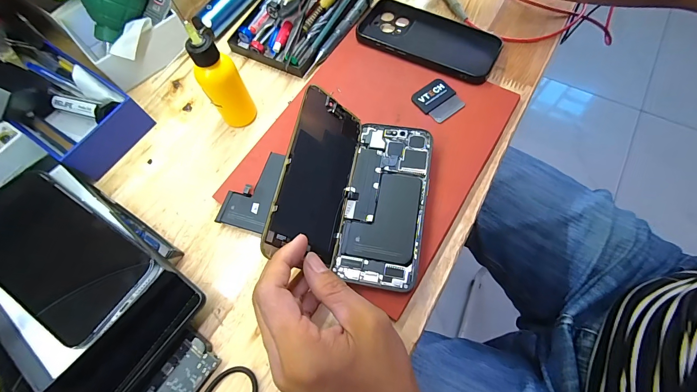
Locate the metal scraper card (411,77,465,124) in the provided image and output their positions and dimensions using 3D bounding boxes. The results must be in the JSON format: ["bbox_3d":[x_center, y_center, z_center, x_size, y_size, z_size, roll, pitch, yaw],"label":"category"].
[{"bbox_3d":[0.089,-0.095,0.314,0.039,0.004,0.042,-37,71,-12],"label":"metal scraper card"}]

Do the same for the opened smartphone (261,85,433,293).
[{"bbox_3d":[0.010,-0.009,0.251,0.107,0.055,0.141,10,69,7],"label":"opened smartphone"}]

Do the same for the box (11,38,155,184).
[{"bbox_3d":[-0.289,-0.093,0.323,0.173,0.037,0.085,32,73,14],"label":"box"}]

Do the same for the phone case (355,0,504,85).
[{"bbox_3d":[0.086,-0.173,0.345,0.150,0.013,0.078,26,71,13],"label":"phone case"}]

